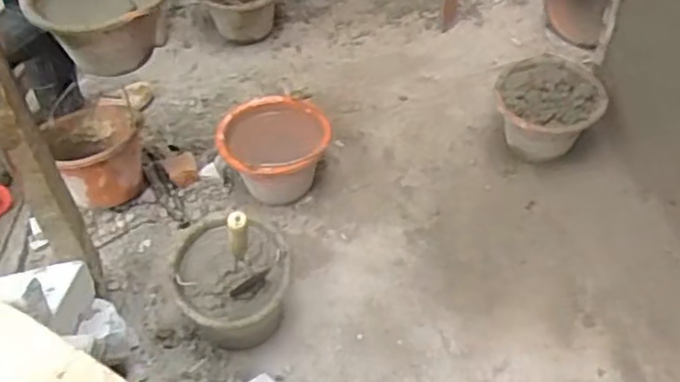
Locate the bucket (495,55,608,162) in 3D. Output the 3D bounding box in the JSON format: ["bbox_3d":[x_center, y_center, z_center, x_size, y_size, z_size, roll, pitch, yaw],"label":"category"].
[{"bbox_3d":[0.501,-0.201,1.686,0.239,0.189,0.249,-1,46,2],"label":"bucket"}]

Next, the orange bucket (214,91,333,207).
[{"bbox_3d":[-0.149,-0.096,1.634,0.242,0.179,0.261,-1,46,2],"label":"orange bucket"}]

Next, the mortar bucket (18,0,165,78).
[{"bbox_3d":[-0.432,-0.341,1.317,0.245,0.180,0.245,-8,47,-5],"label":"mortar bucket"}]

